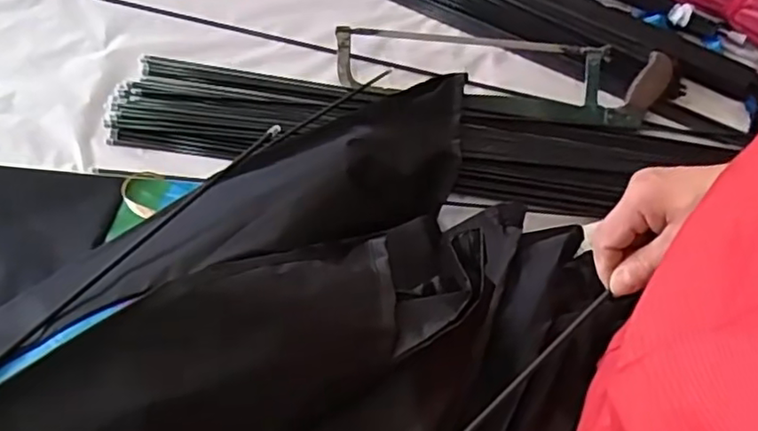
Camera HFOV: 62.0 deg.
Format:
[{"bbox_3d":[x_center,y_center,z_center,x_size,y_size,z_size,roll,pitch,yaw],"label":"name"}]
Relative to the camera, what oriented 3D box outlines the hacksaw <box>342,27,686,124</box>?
[{"bbox_3d":[0.182,-0.190,0.857,0.482,0.038,0.126,6,59,1],"label":"hacksaw"}]

